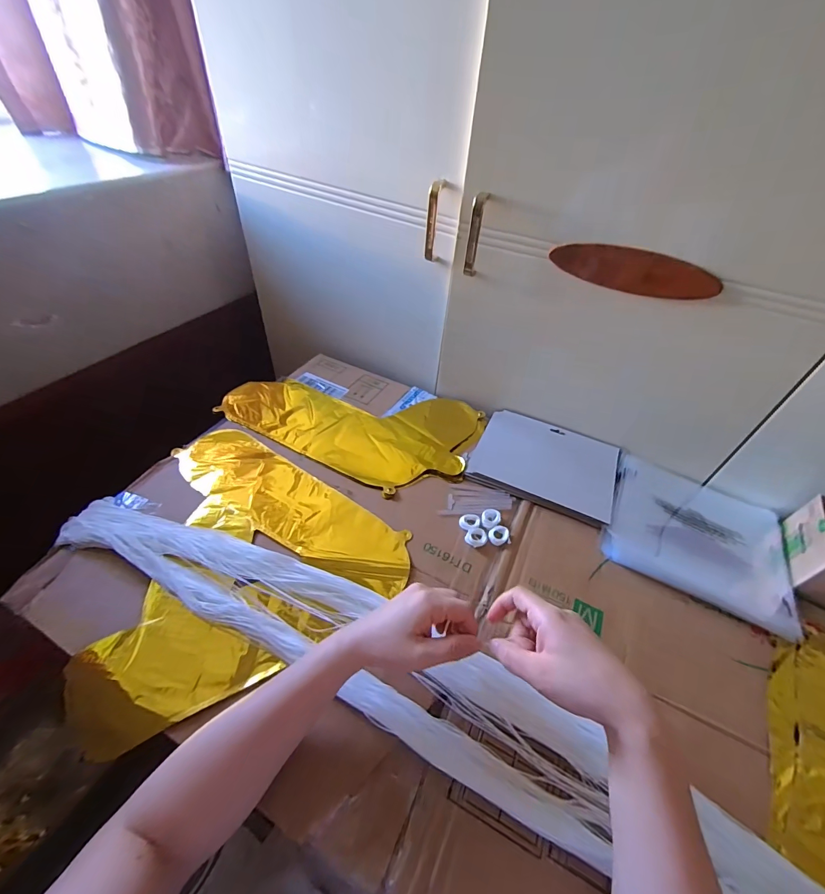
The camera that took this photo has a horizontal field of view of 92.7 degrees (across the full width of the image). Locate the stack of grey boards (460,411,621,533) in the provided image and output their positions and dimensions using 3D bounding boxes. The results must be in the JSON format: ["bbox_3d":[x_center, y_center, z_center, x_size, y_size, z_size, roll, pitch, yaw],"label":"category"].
[{"bbox_3d":[0.207,0.022,0.607,0.208,0.011,0.169,21,48,14],"label":"stack of grey boards"}]

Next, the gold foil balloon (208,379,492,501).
[{"bbox_3d":[-0.099,-0.049,0.658,0.406,0.016,0.229,20,47,13],"label":"gold foil balloon"}]

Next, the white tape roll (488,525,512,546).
[{"bbox_3d":[0.113,0.115,0.513,0.028,0.008,0.025,-6,47,-12],"label":"white tape roll"}]

